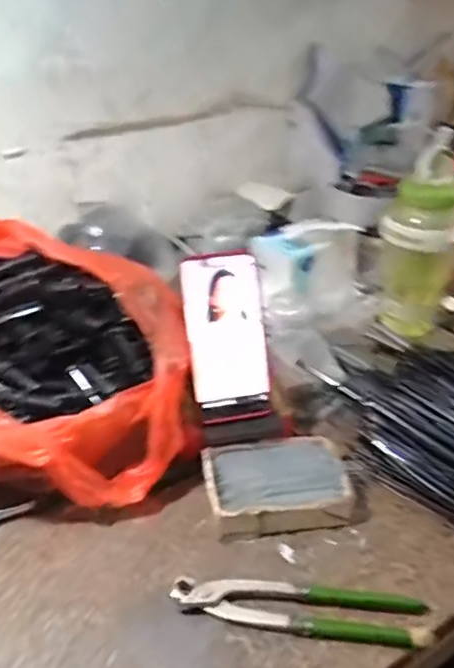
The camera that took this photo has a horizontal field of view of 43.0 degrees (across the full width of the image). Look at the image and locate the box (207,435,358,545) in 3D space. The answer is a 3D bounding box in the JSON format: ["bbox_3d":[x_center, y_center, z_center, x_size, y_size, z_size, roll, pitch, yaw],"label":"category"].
[{"bbox_3d":[0.049,0.143,0.549,0.132,0.037,0.090,-7,33,-7],"label":"box"}]

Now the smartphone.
[{"bbox_3d":[0.000,0.003,0.564,0.076,0.162,0.013,-8,5,-8],"label":"smartphone"}]

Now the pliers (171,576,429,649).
[{"bbox_3d":[0.057,0.217,0.458,0.194,0.023,0.040,2,33,7],"label":"pliers"}]

